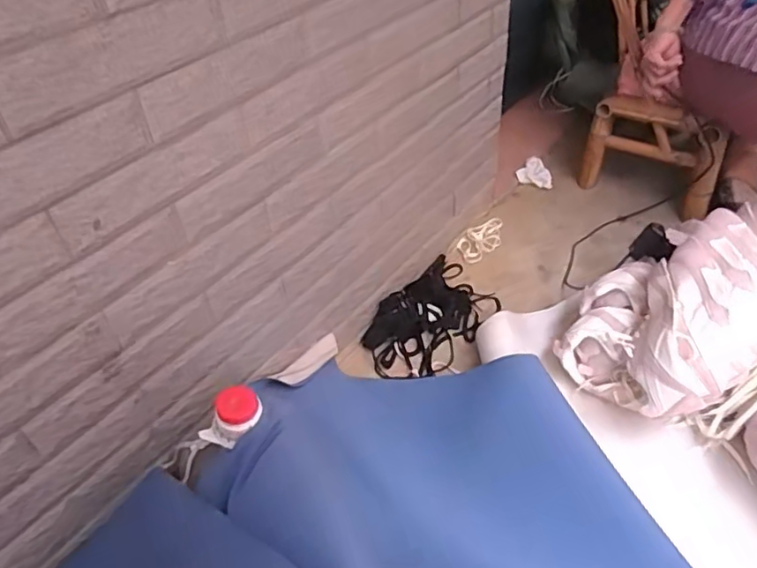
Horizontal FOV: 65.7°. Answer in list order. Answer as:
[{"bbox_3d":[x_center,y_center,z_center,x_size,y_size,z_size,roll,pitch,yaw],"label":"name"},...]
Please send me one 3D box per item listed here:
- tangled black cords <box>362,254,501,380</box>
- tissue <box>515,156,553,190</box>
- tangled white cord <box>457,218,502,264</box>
[{"bbox_3d":[0.109,0.057,1.139,0.172,0.058,0.328,25,49,29],"label":"tangled black cords"},{"bbox_3d":[0.394,-0.273,1.478,0.070,0.052,0.082,-18,43,-15],"label":"tissue"},{"bbox_3d":[0.242,-0.106,1.331,0.066,0.022,0.165,29,52,33],"label":"tangled white cord"}]

